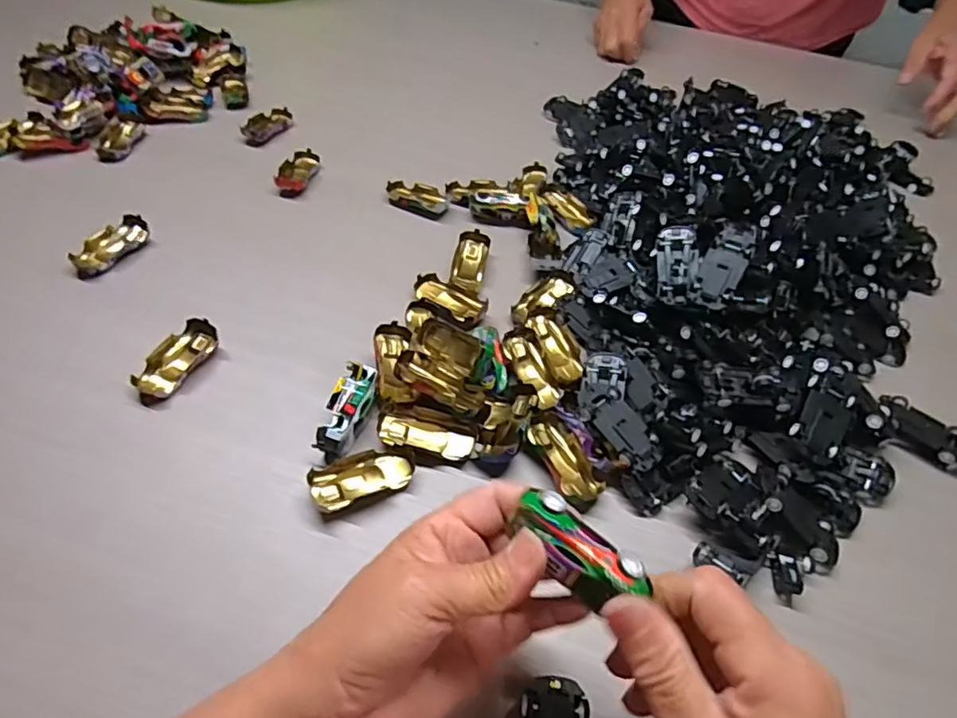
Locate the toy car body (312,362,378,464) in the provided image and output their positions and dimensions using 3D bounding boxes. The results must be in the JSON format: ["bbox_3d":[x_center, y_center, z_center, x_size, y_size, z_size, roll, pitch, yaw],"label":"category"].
[{"bbox_3d":[-0.085,0.035,0.388,0.023,0.022,0.066,13,49,6],"label":"toy car body"}]

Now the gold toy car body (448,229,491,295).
[{"bbox_3d":[-0.007,-0.083,0.510,0.026,0.015,0.066,10,49,4],"label":"gold toy car body"}]

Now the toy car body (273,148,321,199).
[{"bbox_3d":[-0.178,-0.183,0.590,0.028,0.015,0.063,16,50,9],"label":"toy car body"}]

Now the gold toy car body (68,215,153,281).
[{"bbox_3d":[-0.305,-0.094,0.498,0.028,0.019,0.066,26,52,17],"label":"gold toy car body"}]

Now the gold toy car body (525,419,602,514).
[{"bbox_3d":[0.055,0.065,0.384,0.032,0.015,0.065,-21,54,-22],"label":"gold toy car body"}]

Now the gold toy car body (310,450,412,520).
[{"bbox_3d":[-0.071,0.073,0.368,0.061,0.011,0.031,-19,53,-20],"label":"gold toy car body"}]

